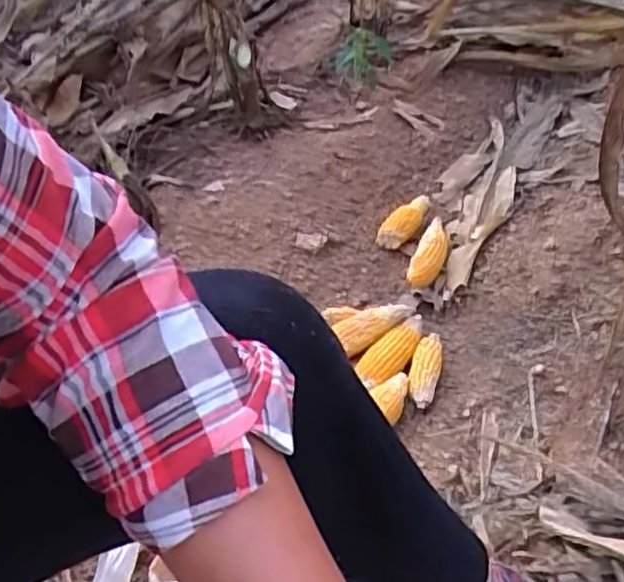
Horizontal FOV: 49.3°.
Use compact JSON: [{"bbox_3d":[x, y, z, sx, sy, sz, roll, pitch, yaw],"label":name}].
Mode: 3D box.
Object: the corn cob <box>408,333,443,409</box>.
[{"bbox_3d":[0.154,0.103,0.916,0.037,0.029,0.119,12,50,17],"label":"corn cob"}]

